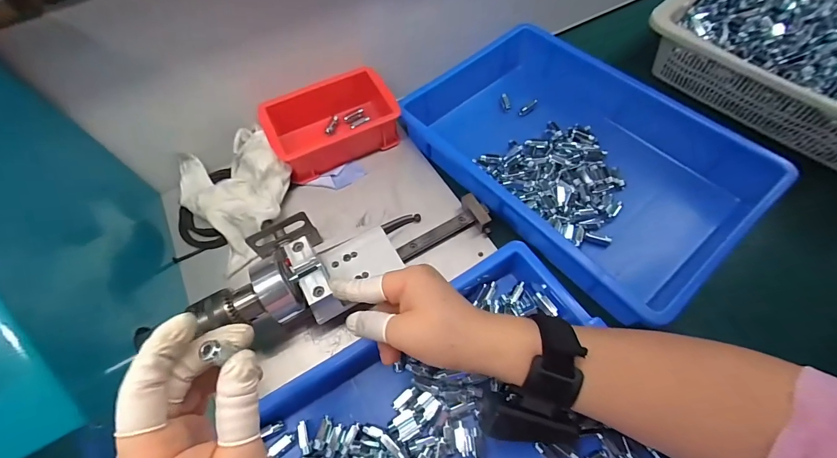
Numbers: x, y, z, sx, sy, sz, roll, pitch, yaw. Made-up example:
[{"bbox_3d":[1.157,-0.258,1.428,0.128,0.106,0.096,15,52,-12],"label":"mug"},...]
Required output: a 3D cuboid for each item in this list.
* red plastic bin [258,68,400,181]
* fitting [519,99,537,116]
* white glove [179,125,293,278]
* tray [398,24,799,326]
[{"bbox_3d":[-0.107,-0.130,0.453,0.147,0.061,0.102,-26,62,-11],"label":"red plastic bin"},{"bbox_3d":[0.153,-0.168,0.504,0.032,0.004,0.012,-42,66,-3],"label":"fitting"},{"bbox_3d":[-0.206,-0.047,0.416,0.114,0.054,0.153,-37,65,-16],"label":"white glove"},{"bbox_3d":[0.180,-0.083,0.439,0.254,0.090,0.367,-32,64,-14],"label":"tray"}]

